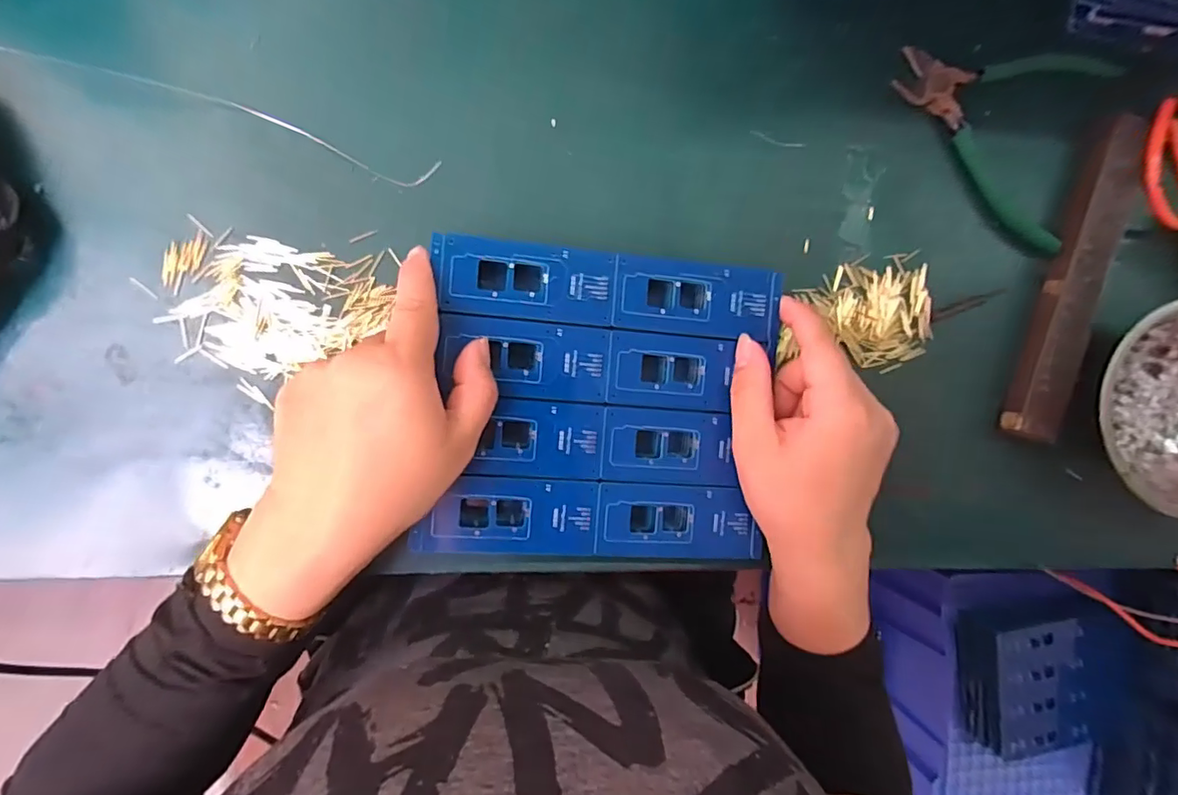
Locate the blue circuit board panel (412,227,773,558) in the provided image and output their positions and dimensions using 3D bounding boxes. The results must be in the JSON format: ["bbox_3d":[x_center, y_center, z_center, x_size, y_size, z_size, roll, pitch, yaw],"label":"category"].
[{"bbox_3d":[0.010,0.005,0.282,0.177,0.011,0.158,4,94,-9],"label":"blue circuit board panel"}]

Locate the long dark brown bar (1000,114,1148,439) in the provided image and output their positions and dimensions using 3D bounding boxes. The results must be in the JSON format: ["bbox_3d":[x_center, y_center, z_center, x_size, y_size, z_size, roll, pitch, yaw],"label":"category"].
[{"bbox_3d":[0.298,-0.071,0.329,0.030,0.023,0.198,16,92,-10],"label":"long dark brown bar"}]

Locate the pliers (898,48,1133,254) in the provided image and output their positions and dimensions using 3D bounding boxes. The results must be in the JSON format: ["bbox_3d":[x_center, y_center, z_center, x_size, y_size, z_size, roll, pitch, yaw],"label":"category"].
[{"bbox_3d":[0.261,-0.175,0.321,0.145,0.011,0.106,41,88,-10],"label":"pliers"}]

